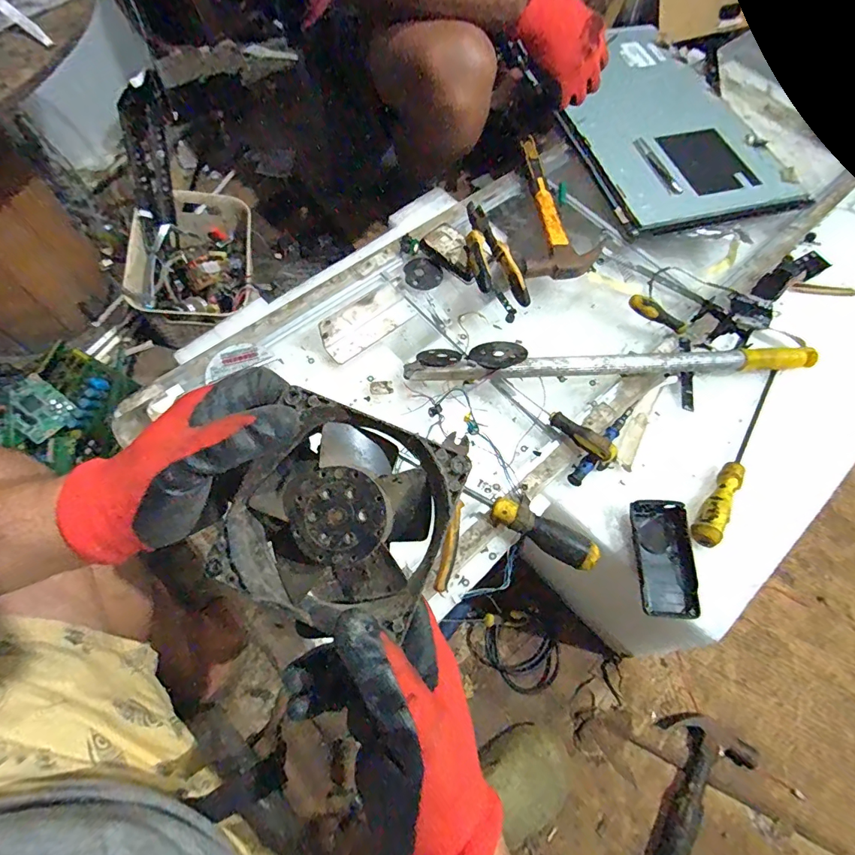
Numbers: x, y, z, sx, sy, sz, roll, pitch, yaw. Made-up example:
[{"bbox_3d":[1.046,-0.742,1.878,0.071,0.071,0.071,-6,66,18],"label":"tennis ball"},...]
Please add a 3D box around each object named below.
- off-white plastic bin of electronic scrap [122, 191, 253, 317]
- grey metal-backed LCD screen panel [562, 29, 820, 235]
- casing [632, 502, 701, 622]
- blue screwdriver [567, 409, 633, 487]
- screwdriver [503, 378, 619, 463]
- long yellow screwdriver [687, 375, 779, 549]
[{"bbox_3d":[-0.443,-0.333,0.826,0.202,0.118,0.297,-7,67,-6],"label":"off-white plastic bin of electronic scrap"},{"bbox_3d":[0.400,-0.567,0.785,0.342,0.023,0.523,-14,67,-9],"label":"grey metal-backed LCD screen panel"},{"bbox_3d":[0.254,0.140,0.465,0.060,0.022,0.118,5,66,-1],"label":"casing"},{"bbox_3d":[0.221,0.021,0.541,0.018,0.018,0.140,41,70,14],"label":"blue screwdriver"},{"bbox_3d":[0.158,-0.007,0.525,0.159,0.024,0.023,38,70,13],"label":"screwdriver"},{"bbox_3d":[0.384,0.026,0.518,0.025,0.031,0.280,37,69,13],"label":"long yellow screwdriver"}]

